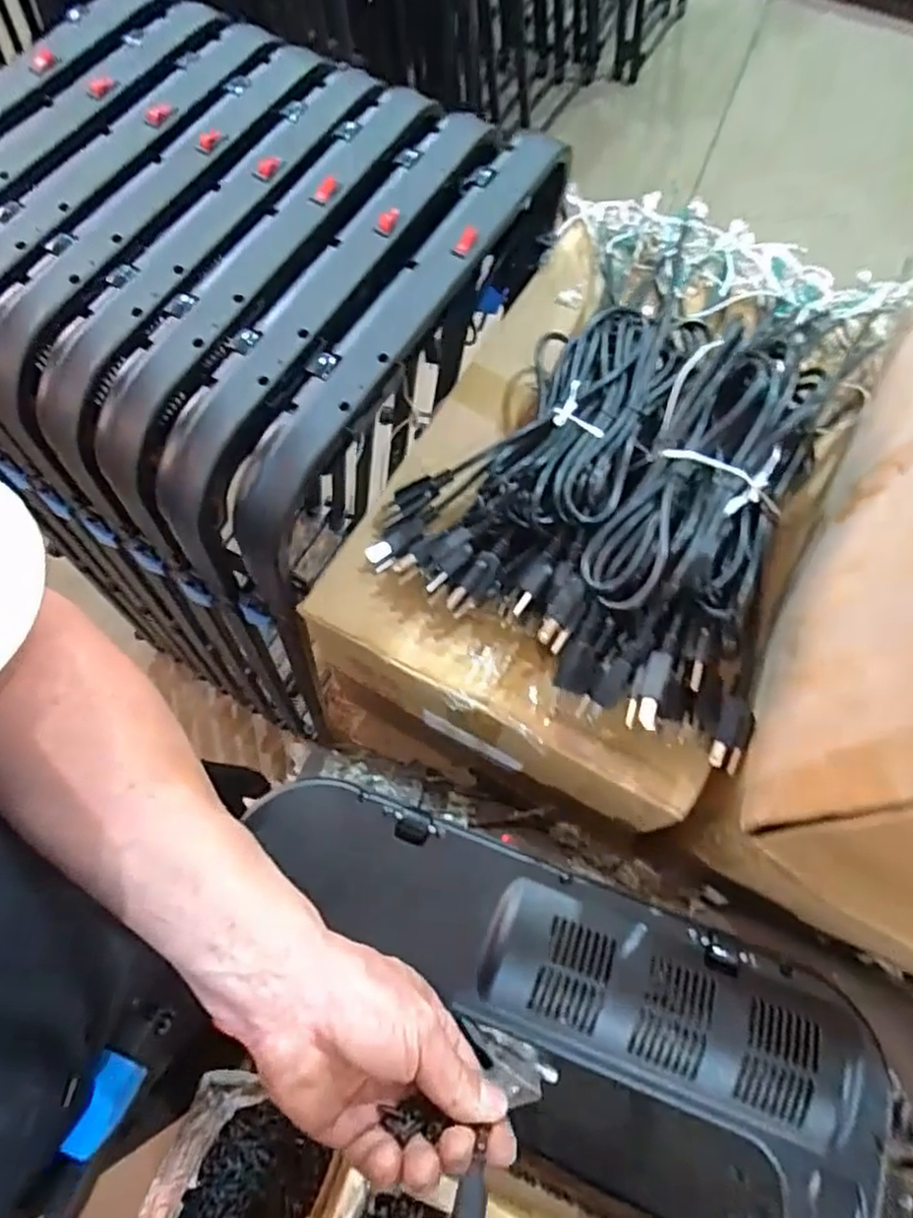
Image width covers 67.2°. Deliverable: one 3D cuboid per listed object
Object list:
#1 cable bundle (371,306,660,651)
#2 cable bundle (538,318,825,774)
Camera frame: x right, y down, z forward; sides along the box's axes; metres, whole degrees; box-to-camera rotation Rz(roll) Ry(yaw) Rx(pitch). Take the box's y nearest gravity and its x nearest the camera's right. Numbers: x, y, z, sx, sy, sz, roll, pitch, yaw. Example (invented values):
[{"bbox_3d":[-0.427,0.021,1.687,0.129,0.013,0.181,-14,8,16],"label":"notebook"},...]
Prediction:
[{"bbox_3d":[0.065,-0.137,0.582,0.169,0.071,0.306,25,68,9],"label":"cable bundle"},{"bbox_3d":[0.187,-0.092,0.535,0.165,0.087,0.375,17,67,6],"label":"cable bundle"}]

